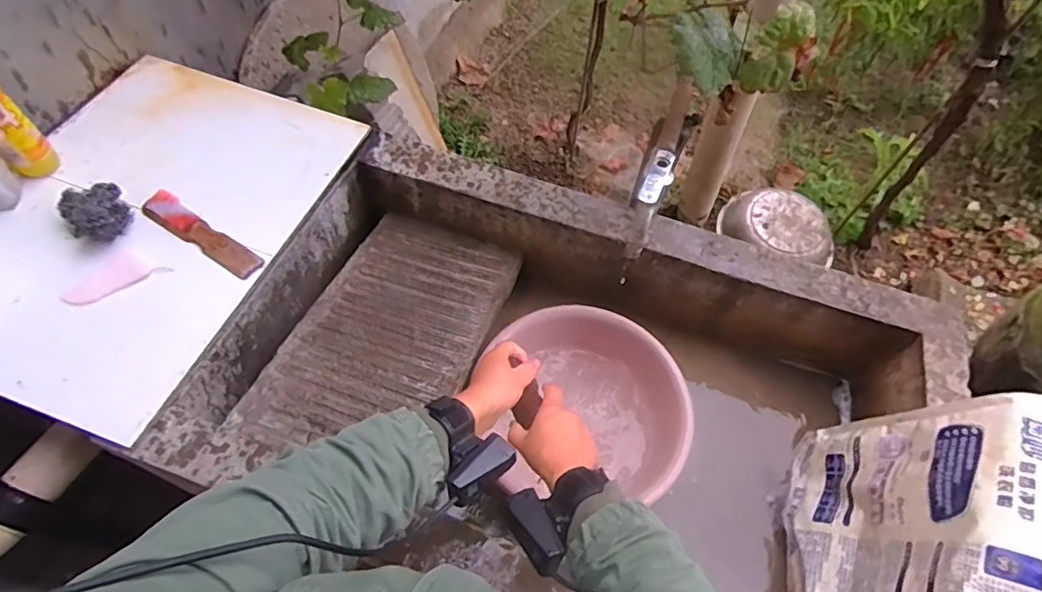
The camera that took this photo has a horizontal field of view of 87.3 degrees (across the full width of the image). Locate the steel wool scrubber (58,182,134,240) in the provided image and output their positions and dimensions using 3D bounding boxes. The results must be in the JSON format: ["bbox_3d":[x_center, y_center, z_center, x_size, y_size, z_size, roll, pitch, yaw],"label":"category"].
[{"bbox_3d":[-0.605,-0.122,0.777,0.078,0.045,0.090,-37,67,-22],"label":"steel wool scrubber"}]

